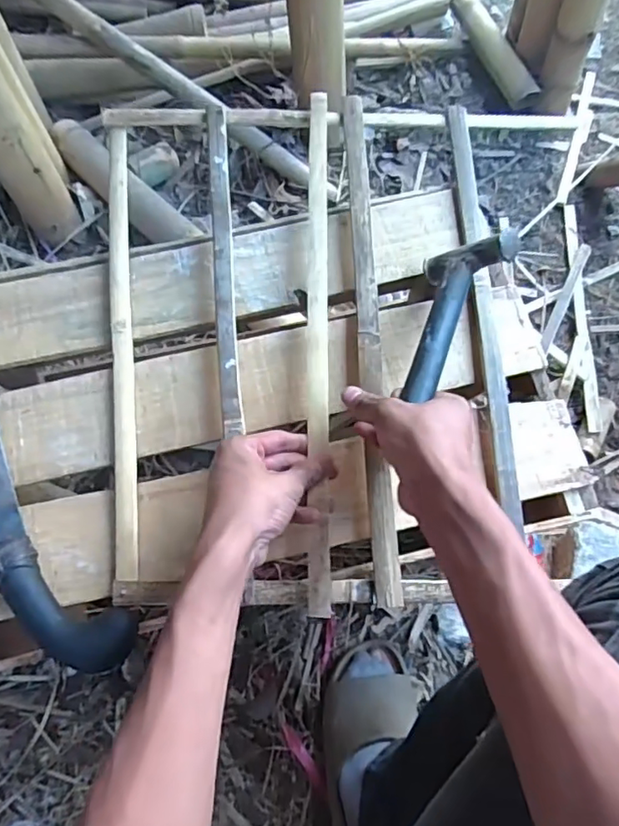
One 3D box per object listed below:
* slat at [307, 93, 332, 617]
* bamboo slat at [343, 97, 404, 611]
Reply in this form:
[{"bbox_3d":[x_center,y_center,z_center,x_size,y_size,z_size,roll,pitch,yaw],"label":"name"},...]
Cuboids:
[{"bbox_3d":[0.008,-0.085,0.516,0.019,0.009,0.506,0,73,0],"label":"slat"},{"bbox_3d":[0.056,-0.085,0.537,0.024,0.023,0.505,-2,74,-1],"label":"bamboo slat"}]

